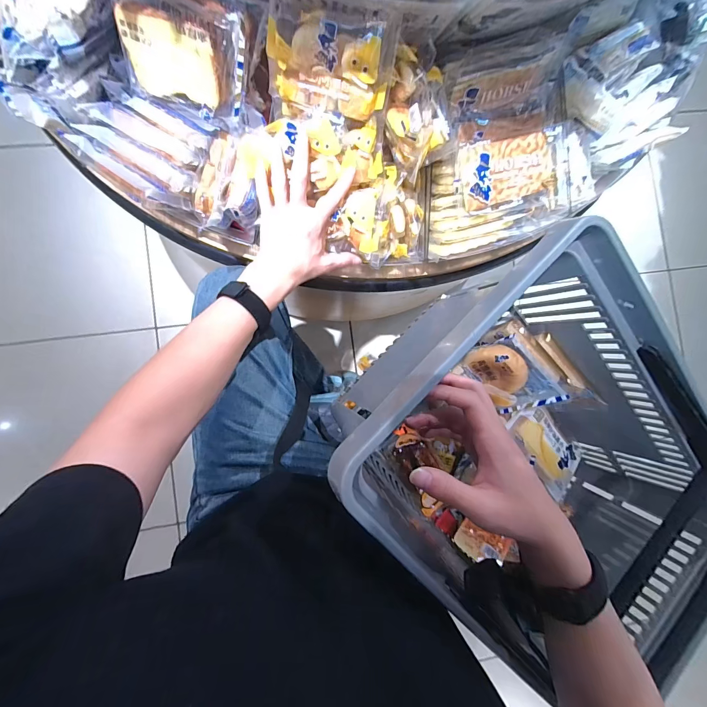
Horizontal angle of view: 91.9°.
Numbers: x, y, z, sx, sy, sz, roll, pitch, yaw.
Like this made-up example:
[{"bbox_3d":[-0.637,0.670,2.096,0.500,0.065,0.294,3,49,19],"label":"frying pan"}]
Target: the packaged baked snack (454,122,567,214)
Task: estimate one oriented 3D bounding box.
[{"bbox_3d":[0.228,-0.254,0.483,0.167,0.026,0.097,-15,111,-6],"label":"packaged baked snack"}]

